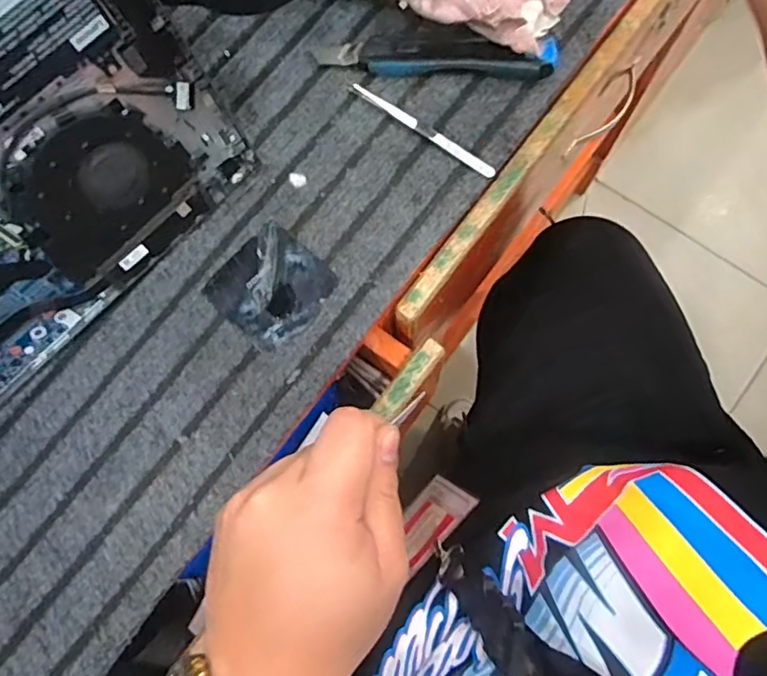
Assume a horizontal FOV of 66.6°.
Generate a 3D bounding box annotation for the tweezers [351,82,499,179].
[{"bbox_3d":[0.031,-0.163,0.454,0.130,0.005,0.011,35,78,12],"label":"tweezers"}]

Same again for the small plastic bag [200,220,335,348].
[{"bbox_3d":[-0.082,-0.039,0.431,0.077,0.004,0.077,40,79,13],"label":"small plastic bag"}]

